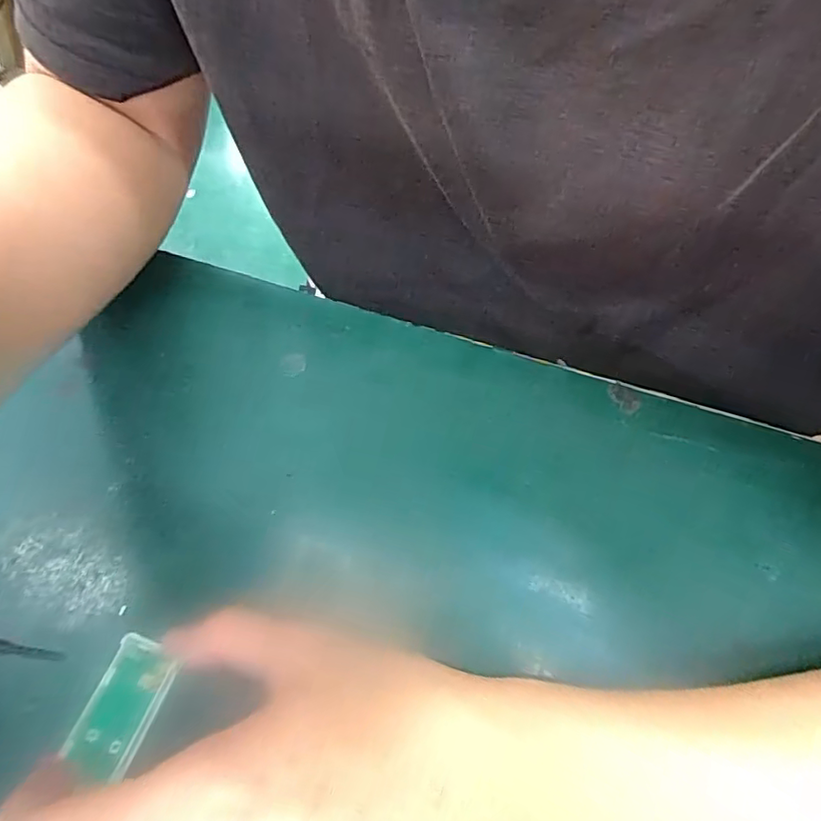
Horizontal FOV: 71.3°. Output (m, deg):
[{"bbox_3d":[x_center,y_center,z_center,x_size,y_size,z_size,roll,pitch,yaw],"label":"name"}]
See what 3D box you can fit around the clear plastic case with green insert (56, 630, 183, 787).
[{"bbox_3d":[-0.104,0.106,0.206,0.027,0.007,0.045,17,65,11],"label":"clear plastic case with green insert"}]

